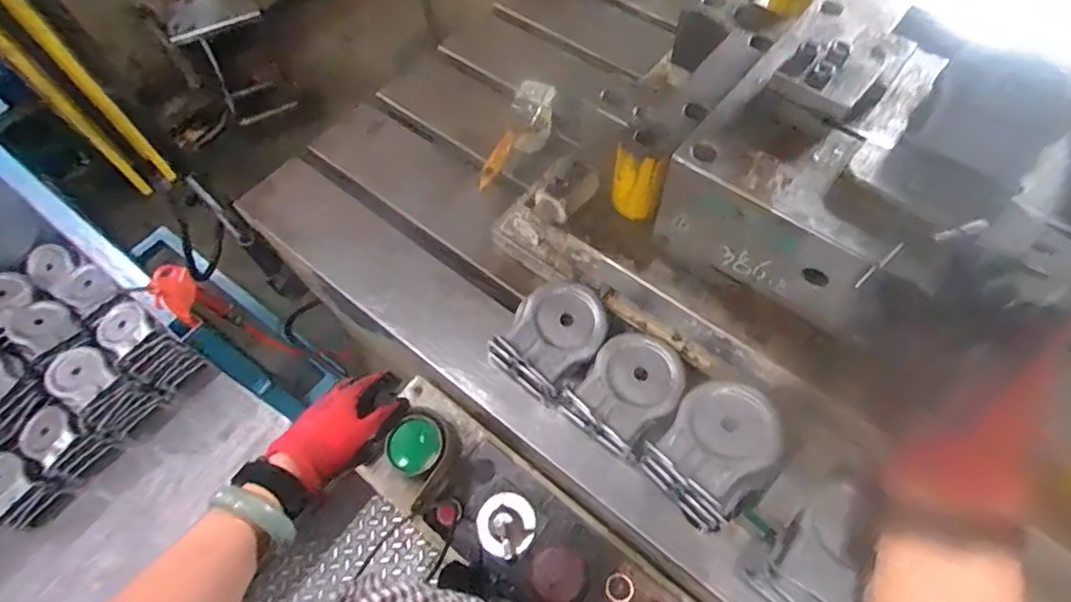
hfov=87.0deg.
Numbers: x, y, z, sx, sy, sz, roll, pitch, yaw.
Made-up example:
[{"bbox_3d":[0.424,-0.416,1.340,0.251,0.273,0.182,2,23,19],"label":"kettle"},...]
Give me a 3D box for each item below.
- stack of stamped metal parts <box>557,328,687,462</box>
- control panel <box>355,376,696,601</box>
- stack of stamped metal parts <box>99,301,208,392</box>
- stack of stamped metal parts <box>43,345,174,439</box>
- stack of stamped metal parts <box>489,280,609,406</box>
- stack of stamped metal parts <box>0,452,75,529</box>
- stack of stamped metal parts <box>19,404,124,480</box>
[{"bbox_3d":[0.105,0.100,0.635,0.101,0.056,0.122,39,69,20],"label":"stack of stamped metal parts"},{"bbox_3d":[0.024,0.299,0.633,0.531,0.088,0.133,35,67,19],"label":"control panel"},{"bbox_3d":[-0.767,0.094,1.120,0.125,0.153,0.096,33,67,18],"label":"stack of stamped metal parts"},{"bbox_3d":[-0.826,0.171,1.078,0.125,0.146,0.109,31,66,17],"label":"stack of stamped metal parts"},{"bbox_3d":[0.022,0.045,0.683,0.101,0.070,0.133,36,68,19],"label":"stack of stamped metal parts"},{"bbox_3d":[-0.937,0.346,1.025,0.131,0.087,0.100,24,64,14],"label":"stack of stamped metal parts"},{"bbox_3d":[-0.869,0.268,1.052,0.113,0.122,0.095,32,67,18],"label":"stack of stamped metal parts"}]

